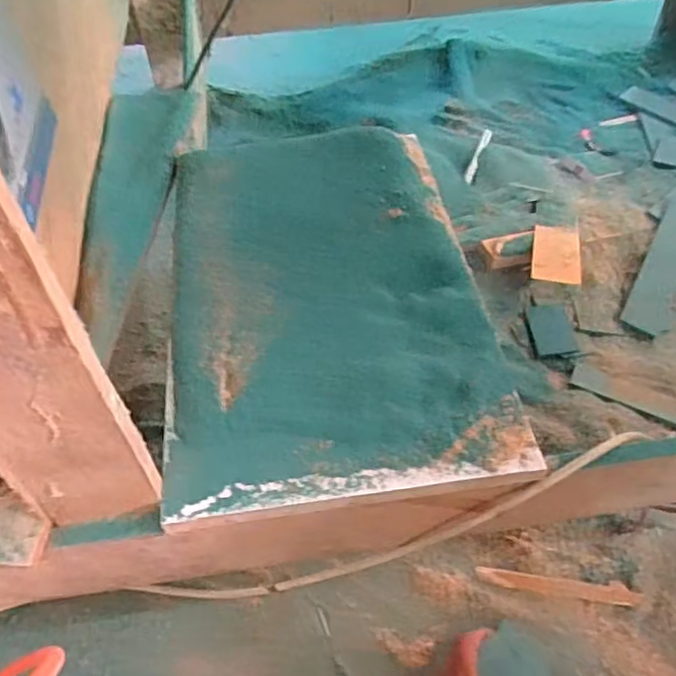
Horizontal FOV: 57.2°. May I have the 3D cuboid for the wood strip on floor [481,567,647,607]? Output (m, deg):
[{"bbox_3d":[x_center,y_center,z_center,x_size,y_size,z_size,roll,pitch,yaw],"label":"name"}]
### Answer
[{"bbox_3d":[0.214,0.240,0.603,0.149,0.006,0.018,6,51,7],"label":"wood strip on floor"}]

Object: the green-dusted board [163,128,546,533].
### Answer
[{"bbox_3d":[-0.015,-0.055,0.570,0.275,0.030,0.419,-7,53,-4],"label":"green-dusted board"}]

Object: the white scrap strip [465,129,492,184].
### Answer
[{"bbox_3d":[0.216,-0.280,0.947,0.014,0.016,0.140,17,55,14],"label":"white scrap strip"}]

